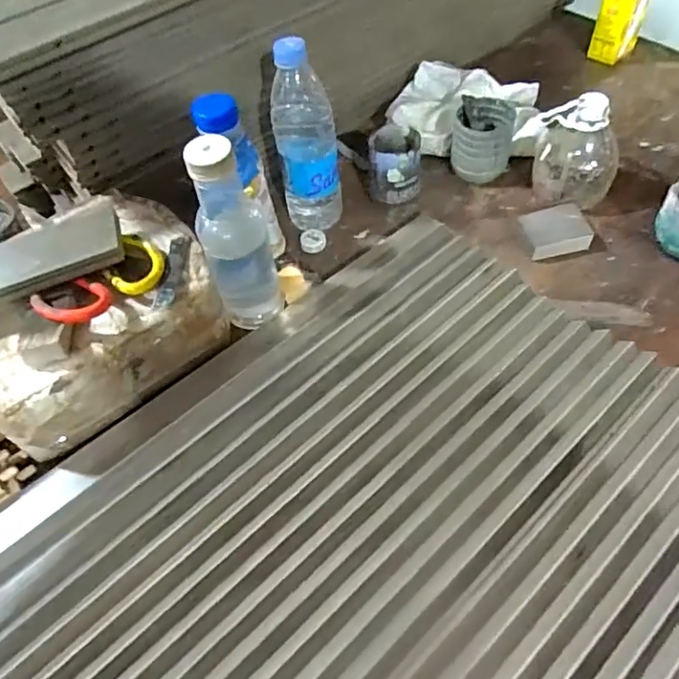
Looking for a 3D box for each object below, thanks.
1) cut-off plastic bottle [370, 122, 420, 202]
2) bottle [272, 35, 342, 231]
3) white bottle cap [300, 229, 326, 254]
[{"bbox_3d":[0.066,-0.204,0.685,0.060,0.065,0.064,0,55,5],"label":"cut-off plastic bottle"},{"bbox_3d":[-0.033,-0.204,0.623,0.069,0.216,0.078,-9,56,0],"label":"bottle"},{"bbox_3d":[-0.030,-0.116,0.674,0.029,0.017,0.024,-4,56,2],"label":"white bottle cap"}]

